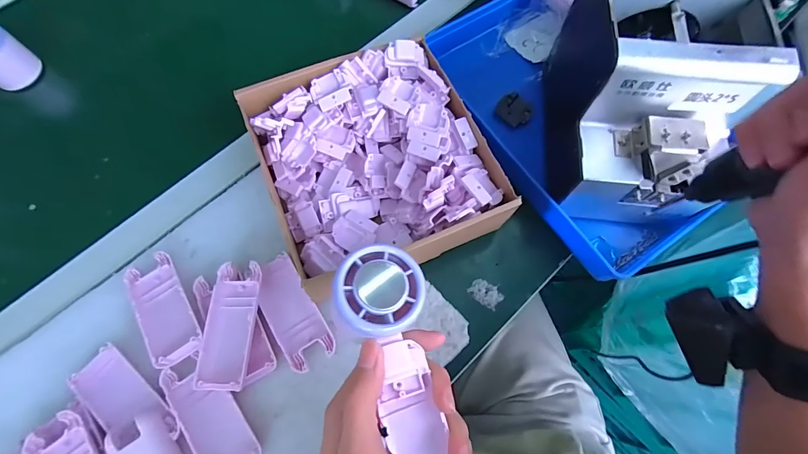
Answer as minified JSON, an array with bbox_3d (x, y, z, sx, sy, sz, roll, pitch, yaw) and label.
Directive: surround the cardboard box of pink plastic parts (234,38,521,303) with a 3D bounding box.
[{"bbox_3d":[-0.029,-0.060,0.355,0.205,0.062,0.206,-19,72,-5],"label":"cardboard box of pink plastic parts"}]

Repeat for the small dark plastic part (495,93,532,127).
[{"bbox_3d":[0.120,-0.128,0.410,0.033,0.006,0.038,-32,74,-9],"label":"small dark plastic part"}]

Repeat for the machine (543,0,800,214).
[{"bbox_3d":[0.202,-0.110,0.327,0.140,0.137,0.179,9,72,4],"label":"machine"}]

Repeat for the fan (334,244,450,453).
[{"bbox_3d":[0.000,0.093,0.222,0.049,0.026,0.163,-14,87,-3],"label":"fan"}]

